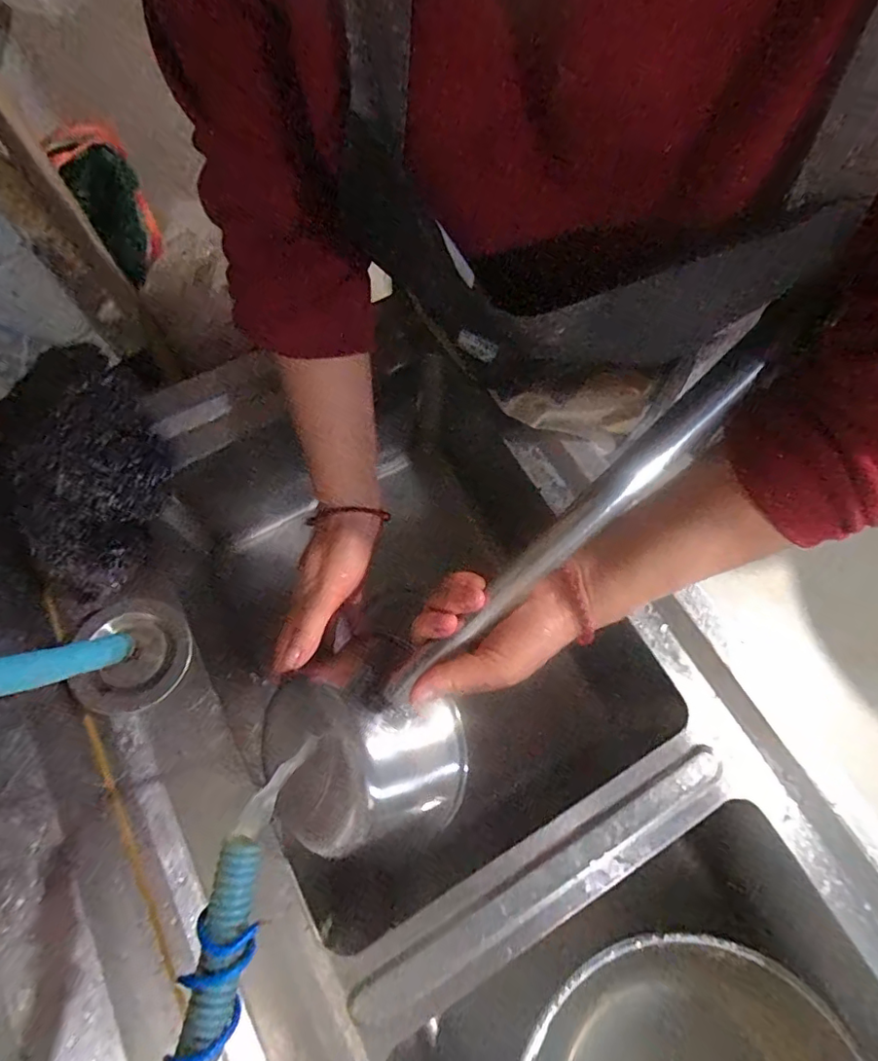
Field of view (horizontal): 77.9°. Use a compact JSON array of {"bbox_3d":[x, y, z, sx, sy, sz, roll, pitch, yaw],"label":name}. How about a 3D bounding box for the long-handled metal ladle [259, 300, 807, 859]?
[{"bbox_3d":[0.045,0.039,0.352,0.118,0.070,0.401,42,96,13],"label":"long-handled metal ladle"}]

